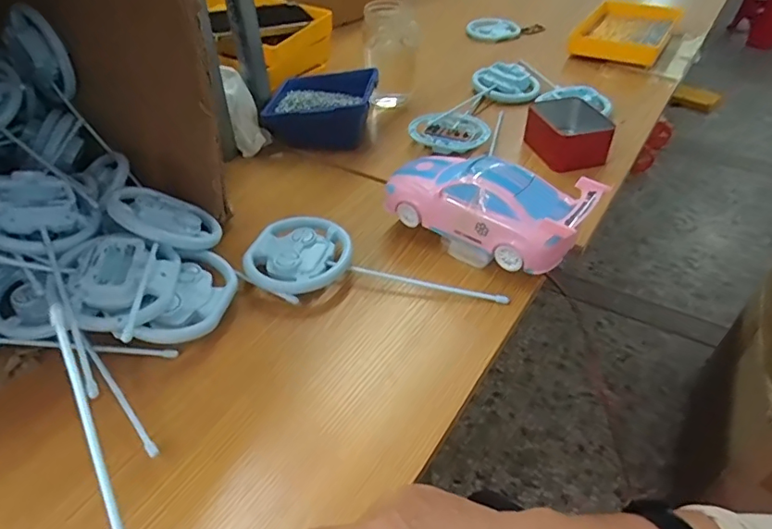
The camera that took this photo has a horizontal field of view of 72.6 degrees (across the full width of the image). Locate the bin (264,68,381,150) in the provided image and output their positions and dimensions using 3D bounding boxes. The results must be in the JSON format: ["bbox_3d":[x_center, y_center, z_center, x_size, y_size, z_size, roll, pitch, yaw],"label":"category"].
[{"bbox_3d":[-0.082,-0.207,0.699,0.140,0.067,0.118,8,42,10],"label":"bin"}]

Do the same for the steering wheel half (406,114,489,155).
[{"bbox_3d":[0.079,-0.173,0.677,0.091,0.018,0.098,0,42,0],"label":"steering wheel half"}]

